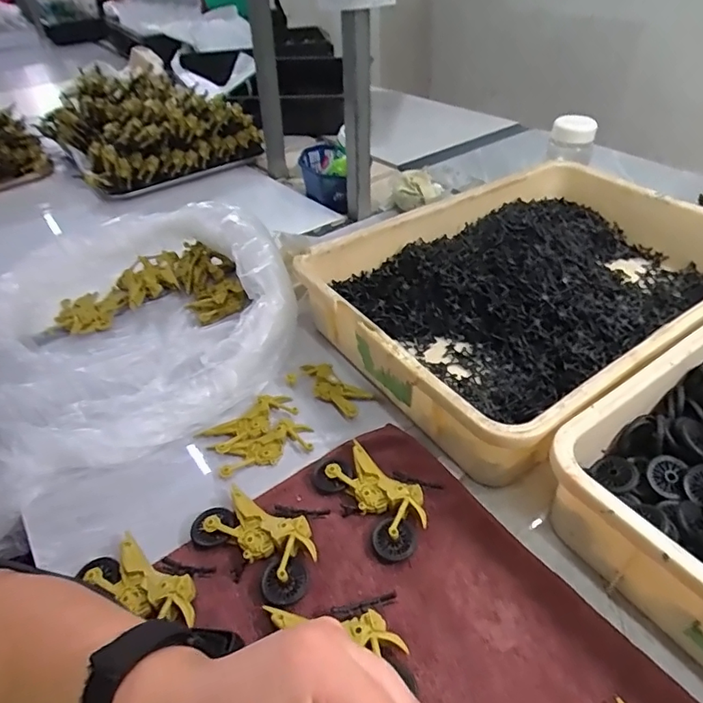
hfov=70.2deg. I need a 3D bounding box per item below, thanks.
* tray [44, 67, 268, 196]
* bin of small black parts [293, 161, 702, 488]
[{"bbox_3d":[-0.448,-0.498,1.120,0.377,0.136,0.393,-25,46,-23],"label":"tray"},{"bbox_3d":[0.236,-0.087,0.626,0.522,0.088,0.352,-26,46,-24],"label":"bin of small black parts"}]

